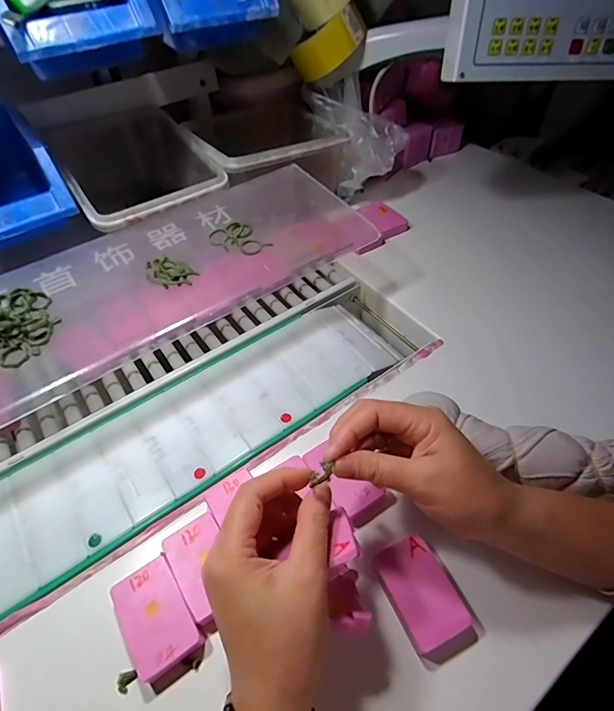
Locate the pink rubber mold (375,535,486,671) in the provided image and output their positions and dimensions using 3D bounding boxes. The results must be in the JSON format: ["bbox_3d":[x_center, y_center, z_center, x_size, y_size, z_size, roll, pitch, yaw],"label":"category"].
[{"bbox_3d":[0.087,0.177,0.305,0.051,0.023,0.076,-21,53,-14],"label":"pink rubber mold"}]

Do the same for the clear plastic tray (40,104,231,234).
[{"bbox_3d":[-0.214,-0.219,0.539,0.160,0.113,0.231,-29,55,-20],"label":"clear plastic tray"}]

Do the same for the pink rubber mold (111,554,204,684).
[{"bbox_3d":[-0.109,0.189,0.301,0.045,0.017,0.070,-31,56,-21],"label":"pink rubber mold"}]

